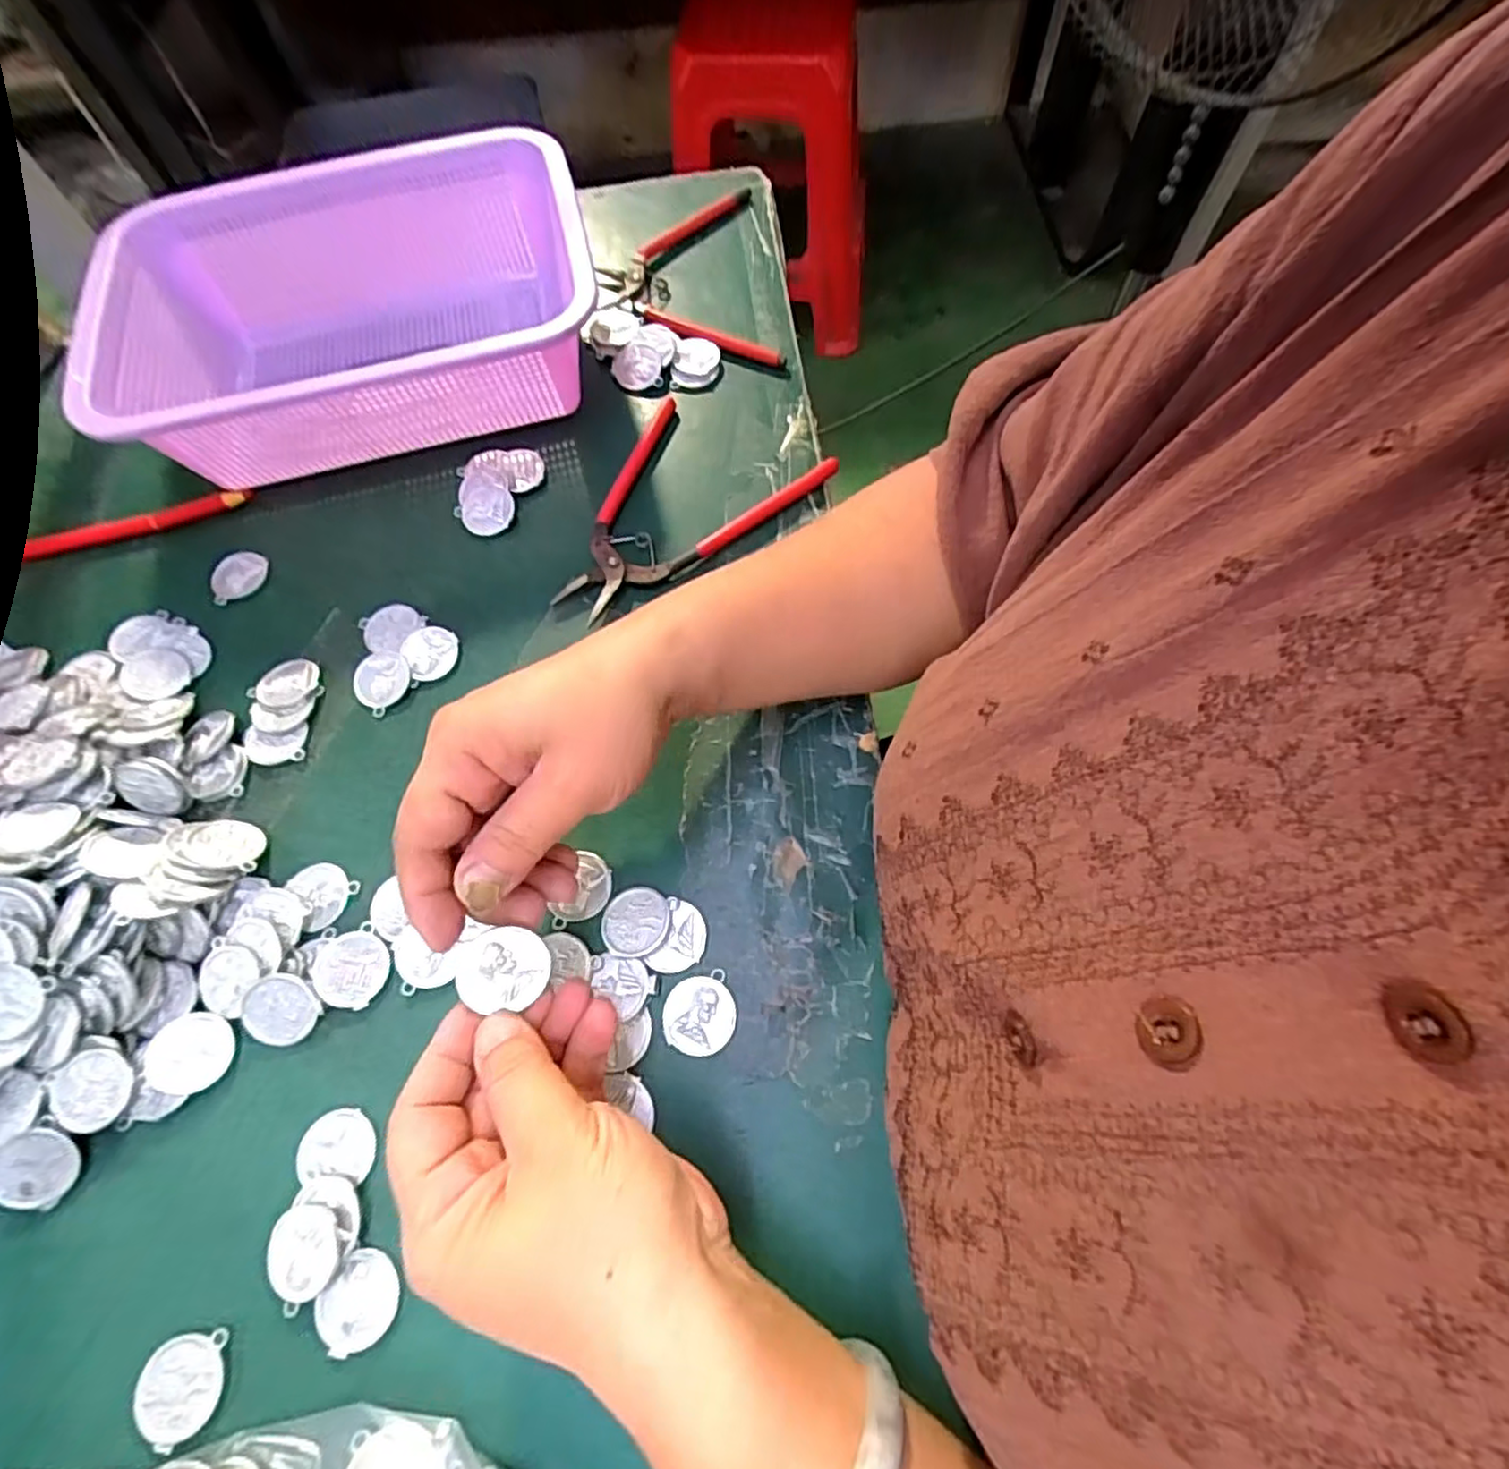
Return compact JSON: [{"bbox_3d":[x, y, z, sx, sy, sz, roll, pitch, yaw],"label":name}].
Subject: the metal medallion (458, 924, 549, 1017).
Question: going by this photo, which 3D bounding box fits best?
[{"bbox_3d":[-0.085,0.079,0.234,0.029,0.004,0.025,9,79,-23],"label":"metal medallion"}]

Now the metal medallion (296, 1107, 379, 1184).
[{"bbox_3d":[-0.162,0.159,0.267,0.029,0.004,0.023,-3,67,1],"label":"metal medallion"}]

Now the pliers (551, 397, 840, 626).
[{"bbox_3d":[-0.053,-0.137,0.386,0.165,0.011,0.109,-36,70,-12],"label":"pliers"}]

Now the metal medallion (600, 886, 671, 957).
[{"bbox_3d":[-0.051,0.079,0.292,0.030,0.005,0.027,-38,70,-13],"label":"metal medallion"}]

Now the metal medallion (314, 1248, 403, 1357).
[{"bbox_3d":[-0.142,0.204,0.247,0.027,0.004,0.030,28,71,13],"label":"metal medallion"}]

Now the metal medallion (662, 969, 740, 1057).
[{"bbox_3d":[-0.022,0.113,0.277,0.029,0.004,0.029,-19,67,-6],"label":"metal medallion"}]

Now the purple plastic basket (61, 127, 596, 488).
[{"bbox_3d":[-0.221,-0.242,0.402,0.251,0.080,0.188,-14,67,-4],"label":"purple plastic basket"}]

